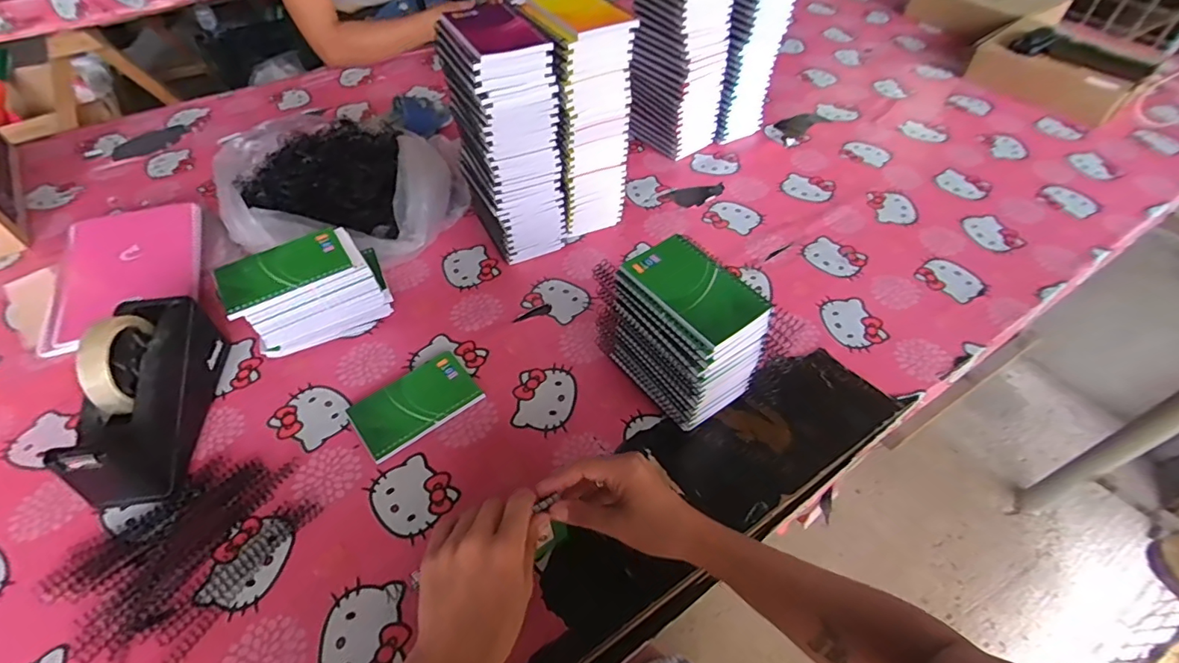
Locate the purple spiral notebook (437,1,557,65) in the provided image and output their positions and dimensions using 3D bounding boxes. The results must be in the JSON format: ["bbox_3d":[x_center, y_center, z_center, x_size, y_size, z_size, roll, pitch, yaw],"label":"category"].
[{"bbox_3d":[-0.106,-0.326,0.571,0.092,0.012,0.131,-23,54,-19],"label":"purple spiral notebook"}]

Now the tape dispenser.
[{"bbox_3d":[-0.450,0.060,0.530,0.070,0.118,0.202,-6,50,-6],"label":"tape dispenser"}]

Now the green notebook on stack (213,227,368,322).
[{"bbox_3d":[-0.328,-0.070,0.575,0.139,0.009,0.083,-29,56,-23],"label":"green notebook on stack"}]

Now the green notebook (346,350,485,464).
[{"bbox_3d":[-0.192,0.079,0.583,0.130,0.015,0.079,-32,57,-25],"label":"green notebook"}]

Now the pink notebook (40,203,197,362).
[{"bbox_3d":[-0.610,-0.083,0.691,0.168,0.010,0.216,-16,60,-13],"label":"pink notebook"}]

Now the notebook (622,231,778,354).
[{"bbox_3d":[0.101,-0.044,0.499,0.079,0.009,0.130,-29,56,-23],"label":"notebook"}]

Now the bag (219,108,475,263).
[{"bbox_3d":[-0.358,-0.219,0.767,0.326,0.113,0.271,1,50,1],"label":"bag"}]

